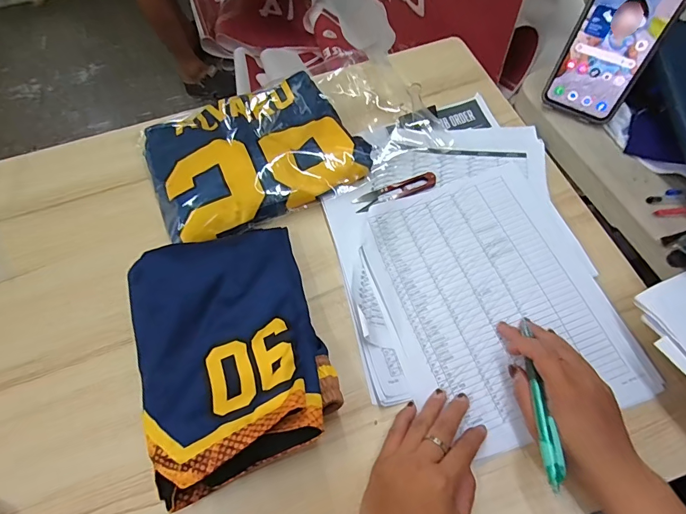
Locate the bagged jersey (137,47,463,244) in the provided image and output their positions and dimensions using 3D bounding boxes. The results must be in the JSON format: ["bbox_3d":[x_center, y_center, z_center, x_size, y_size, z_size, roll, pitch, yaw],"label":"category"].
[{"bbox_3d":[-0.072,-0.154,0.503,0.353,0.037,0.197,-26,67,-9],"label":"bagged jersey"}]

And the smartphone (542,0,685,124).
[{"bbox_3d":[0.286,-0.230,0.423,0.082,0.166,0.008,32,49,19],"label":"smartphone"}]

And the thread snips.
[{"bbox_3d":[0.064,-0.079,0.483,0.103,0.012,0.025,-21,67,-7],"label":"thread snips"}]

